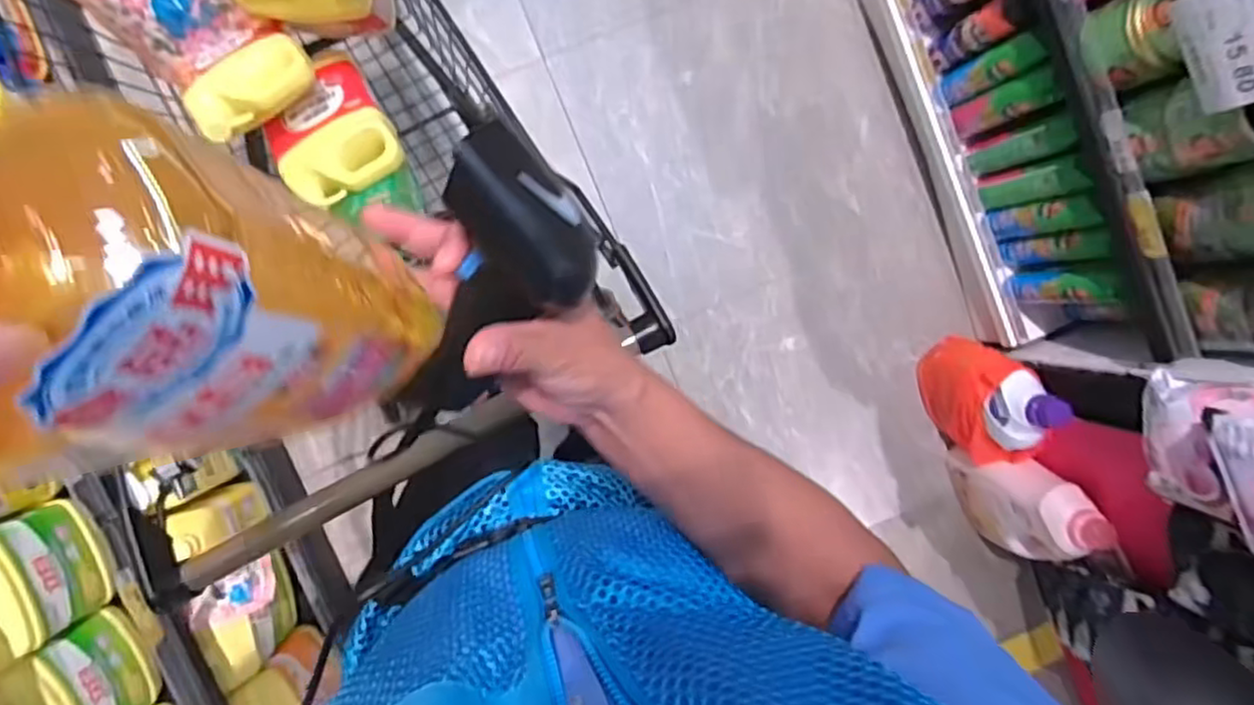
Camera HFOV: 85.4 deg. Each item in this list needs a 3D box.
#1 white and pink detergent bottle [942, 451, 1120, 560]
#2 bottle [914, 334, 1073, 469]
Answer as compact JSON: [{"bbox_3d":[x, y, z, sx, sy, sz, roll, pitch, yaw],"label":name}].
[{"bbox_3d":[0.796,0.317,1.343,0.098,0.312,0.211,-24,97,-4],"label":"white and pink detergent bottle"},{"bbox_3d":[0.713,0.099,1.343,0.114,0.316,0.250,-29,97,-4],"label":"bottle"}]

